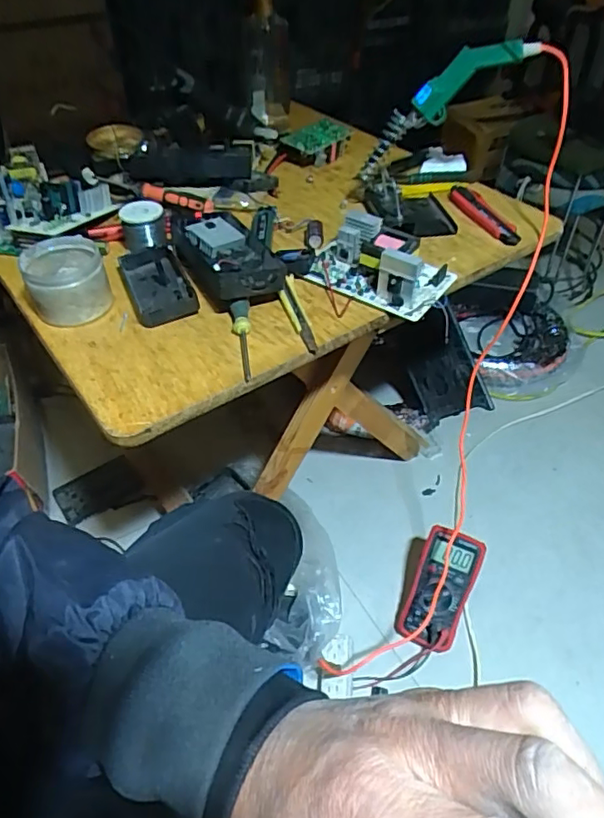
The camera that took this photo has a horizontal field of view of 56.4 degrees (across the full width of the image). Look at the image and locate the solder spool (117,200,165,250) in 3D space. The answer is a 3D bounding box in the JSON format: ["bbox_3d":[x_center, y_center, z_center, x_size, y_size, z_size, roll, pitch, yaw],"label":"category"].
[{"bbox_3d":[-0.195,-0.225,0.699,0.054,0.048,0.049,-14,47,-12],"label":"solder spool"}]

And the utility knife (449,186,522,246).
[{"bbox_3d":[0.250,-0.273,0.783,0.043,0.017,0.156,-10,46,-9],"label":"utility knife"}]

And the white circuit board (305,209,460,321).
[{"bbox_3d":[0.091,-0.178,0.666,0.162,0.056,0.112,23,50,22],"label":"white circuit board"}]

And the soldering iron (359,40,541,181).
[{"bbox_3d":[0.166,-0.382,0.708,0.247,0.061,0.047,-30,36,29],"label":"soldering iron"}]

